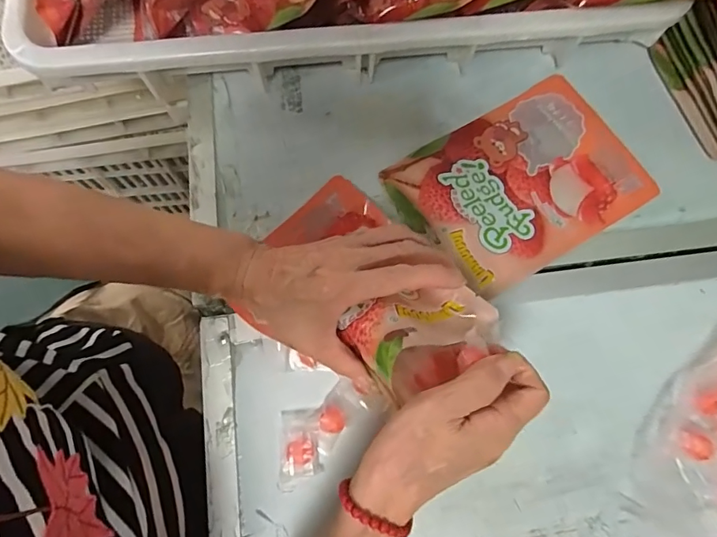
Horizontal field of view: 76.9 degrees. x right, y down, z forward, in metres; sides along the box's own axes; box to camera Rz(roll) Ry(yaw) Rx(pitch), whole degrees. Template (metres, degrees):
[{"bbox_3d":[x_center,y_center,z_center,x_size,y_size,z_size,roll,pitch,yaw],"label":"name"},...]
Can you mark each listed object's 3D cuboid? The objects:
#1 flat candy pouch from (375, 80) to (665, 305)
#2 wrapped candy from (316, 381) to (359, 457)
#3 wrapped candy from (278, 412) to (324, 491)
[{"bbox_3d":[0.148,-0.079,0.422,0.208,0.013,0.155,-31,77,-8],"label":"flat candy pouch"},{"bbox_3d":[-0.019,0.121,0.365,0.028,0.010,0.054,34,78,8],"label":"wrapped candy"},{"bbox_3d":[-0.047,0.145,0.357,0.033,0.011,0.059,0,75,0],"label":"wrapped candy"}]

